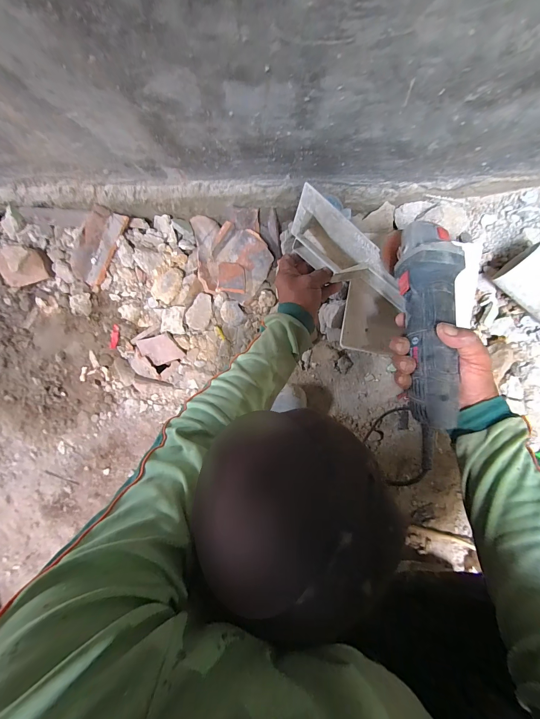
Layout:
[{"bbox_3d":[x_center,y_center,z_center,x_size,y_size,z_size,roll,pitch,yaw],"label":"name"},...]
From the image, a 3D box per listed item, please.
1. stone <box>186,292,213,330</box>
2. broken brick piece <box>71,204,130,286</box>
[{"bbox_3d":[-0.156,-0.108,0.675,0.049,0.022,0.079,21,88,8],"label":"stone"},{"bbox_3d":[-0.395,-0.260,0.690,0.082,0.033,0.170,35,105,8],"label":"broken brick piece"}]

